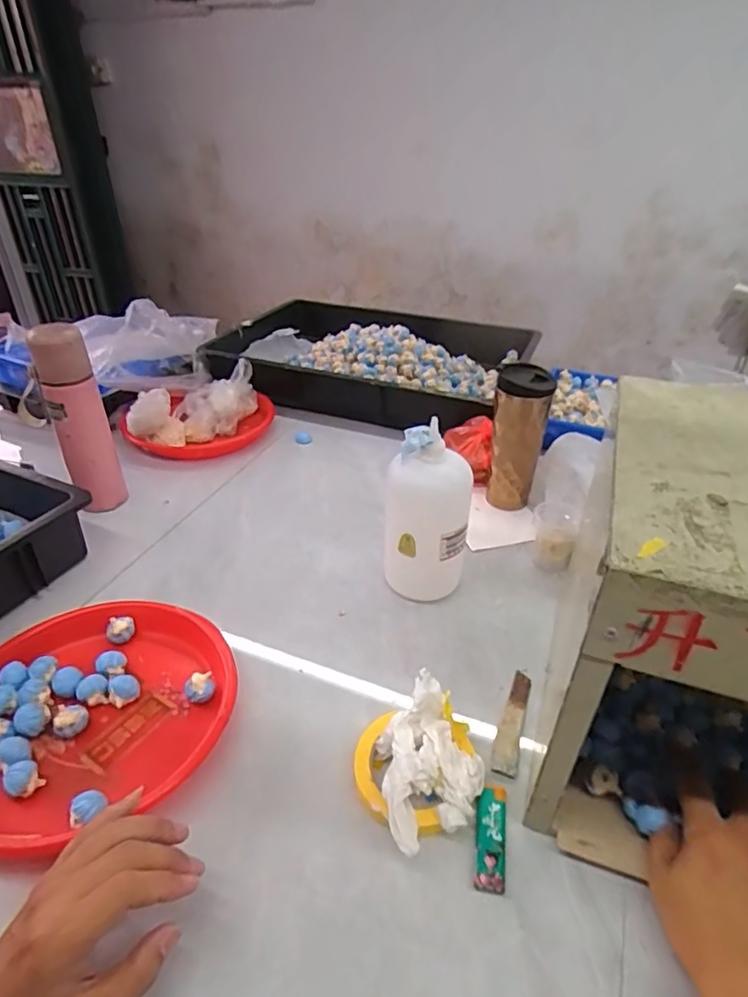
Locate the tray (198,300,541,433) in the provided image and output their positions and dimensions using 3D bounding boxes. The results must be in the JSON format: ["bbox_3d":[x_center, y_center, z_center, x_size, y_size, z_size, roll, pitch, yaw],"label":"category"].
[{"bbox_3d":[-0.019,-0.286,1.183,0.573,0.092,0.421,13,37,18],"label":"tray"}]

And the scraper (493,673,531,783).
[{"bbox_3d":[0.133,0.213,0.545,0.022,0.013,0.118,12,37,17],"label":"scraper"}]

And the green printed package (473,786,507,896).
[{"bbox_3d":[0.093,0.270,0.453,0.022,0.014,0.075,6,35,10],"label":"green printed package"}]

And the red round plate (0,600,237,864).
[{"bbox_3d":[-0.261,0.194,0.526,0.244,0.037,0.236,0,35,0],"label":"red round plate"}]

